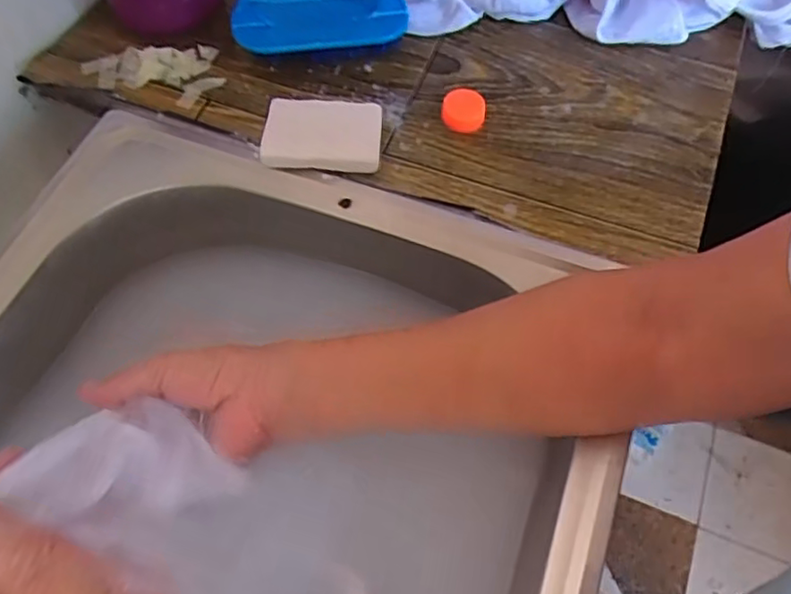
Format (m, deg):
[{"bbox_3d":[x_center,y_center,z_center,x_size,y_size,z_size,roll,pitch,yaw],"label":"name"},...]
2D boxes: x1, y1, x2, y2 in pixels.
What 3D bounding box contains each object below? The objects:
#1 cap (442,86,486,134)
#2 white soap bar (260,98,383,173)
[{"bbox_3d":[0.050,-0.137,0.455,0.031,0.015,0.031,0,62,0],"label":"cap"},{"bbox_3d":[-0.050,-0.112,0.435,0.079,0.018,0.057,4,62,2],"label":"white soap bar"}]

